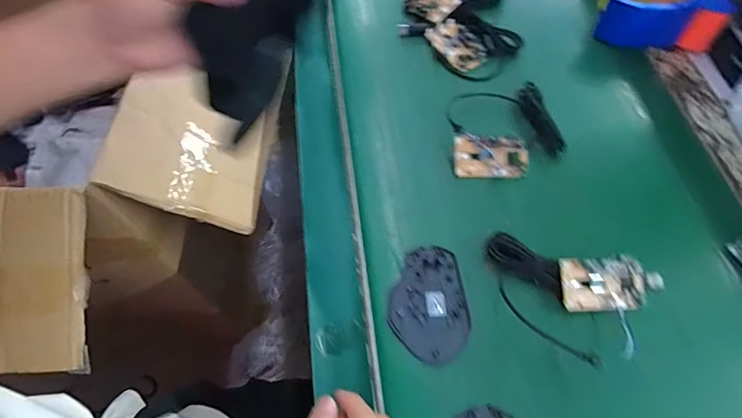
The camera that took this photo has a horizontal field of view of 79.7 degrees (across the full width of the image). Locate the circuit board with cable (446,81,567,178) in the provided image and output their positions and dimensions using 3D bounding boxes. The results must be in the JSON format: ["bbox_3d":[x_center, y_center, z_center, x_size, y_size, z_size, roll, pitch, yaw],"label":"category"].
[{"bbox_3d":[0.153,-0.097,0.519,0.128,0.021,0.124,-7,60,-4],"label":"circuit board with cable"}]

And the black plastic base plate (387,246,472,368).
[{"bbox_3d":[0.054,0.090,0.422,0.073,0.007,0.109,-4,60,-2],"label":"black plastic base plate"}]

